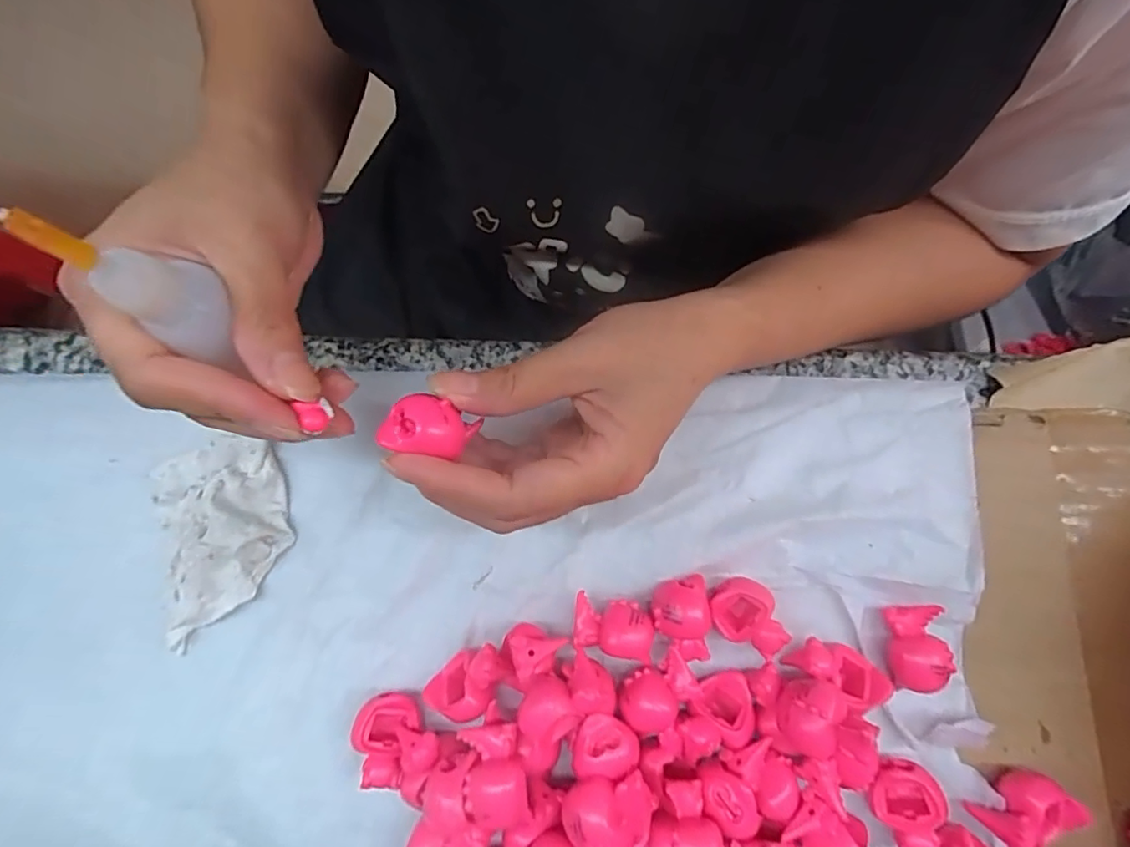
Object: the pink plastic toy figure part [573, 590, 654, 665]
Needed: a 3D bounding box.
[{"bbox_3d":[0.019,0.081,0.214,0.031,0.012,0.021,12,77,4],"label":"pink plastic toy figure part"}]

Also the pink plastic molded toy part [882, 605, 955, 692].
[{"bbox_3d":[0.138,0.089,0.211,0.020,0.012,0.031,-3,77,0],"label":"pink plastic molded toy part"}]

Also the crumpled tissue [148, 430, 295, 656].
[{"bbox_3d":[-0.146,0.047,0.227,0.051,0.015,0.076,-15,77,-3],"label":"crumpled tissue"}]

